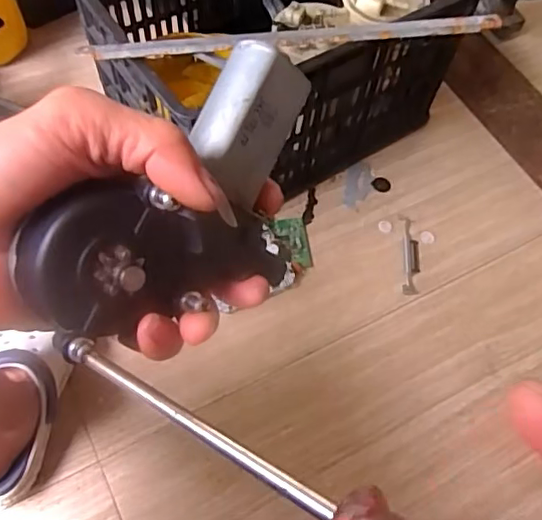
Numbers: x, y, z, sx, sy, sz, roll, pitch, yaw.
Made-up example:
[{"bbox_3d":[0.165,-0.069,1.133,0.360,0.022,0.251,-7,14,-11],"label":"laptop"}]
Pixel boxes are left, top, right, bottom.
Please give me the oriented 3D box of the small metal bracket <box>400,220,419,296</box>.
[{"bbox_3d":[0.212,-0.008,0.859,0.026,0.004,0.134,5,61,0],"label":"small metal bracket"}]

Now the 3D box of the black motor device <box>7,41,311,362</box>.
[{"bbox_3d":[-0.037,-0.019,0.238,0.132,0.088,0.053,-39,36,-17],"label":"black motor device"}]

